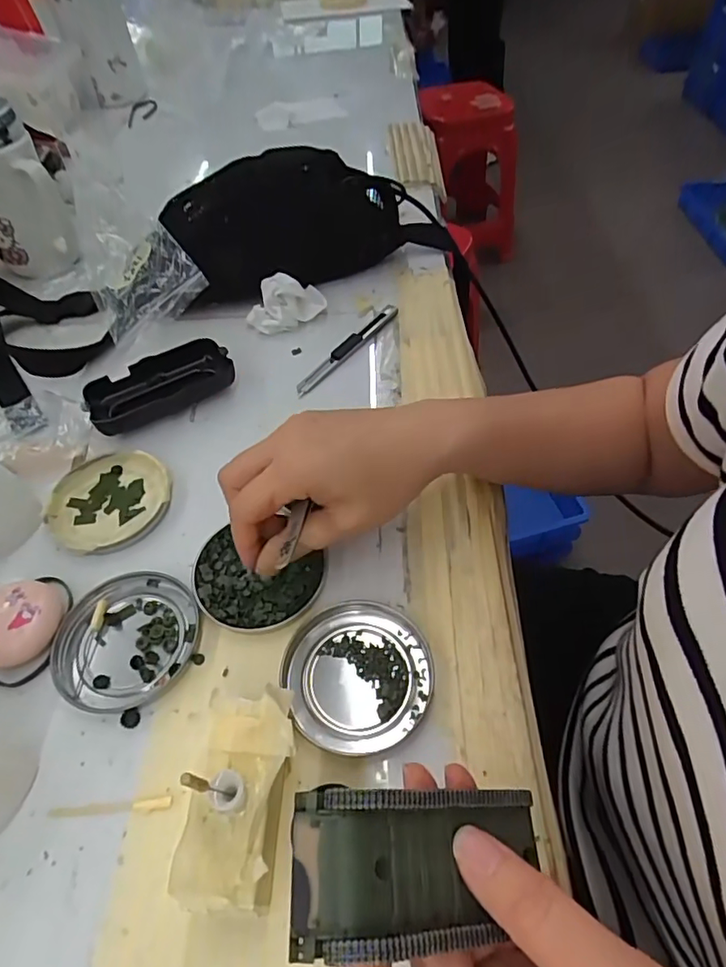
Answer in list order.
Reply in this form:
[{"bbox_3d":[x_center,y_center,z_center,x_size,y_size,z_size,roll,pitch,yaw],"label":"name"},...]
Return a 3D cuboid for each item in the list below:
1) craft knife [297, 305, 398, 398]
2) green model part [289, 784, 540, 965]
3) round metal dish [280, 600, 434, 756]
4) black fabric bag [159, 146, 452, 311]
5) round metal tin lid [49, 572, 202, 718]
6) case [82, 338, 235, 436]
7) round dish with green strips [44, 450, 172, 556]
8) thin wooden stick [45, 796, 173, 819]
[{"bbox_3d":[-0.011,-0.116,0.453,0.015,0.009,0.130,28,59,23],"label":"craft knife"},{"bbox_3d":[0.020,0.128,0.177,0.088,0.022,0.044,13,53,-19],"label":"green model part"},{"bbox_3d":[-0.003,0.103,0.288,0.078,0.012,0.075,-2,52,2],"label":"round metal dish"},{"bbox_3d":[-0.049,-0.257,0.506,0.256,0.096,0.112,-15,53,-8],"label":"black fabric bag"},{"bbox_3d":[-0.134,0.088,0.302,0.073,0.008,0.079,-2,52,2],"label":"round metal tin lid"},{"bbox_3d":[-0.159,-0.077,0.417,0.108,0.025,0.051,-29,56,-18],"label":"case"},{"bbox_3d":[-0.171,0.012,0.361,0.077,0.013,0.080,-2,52,2],"label":"round dish with green strips"},{"bbox_3d":[-0.121,0.155,0.253,0.058,0.004,0.006,-6,52,-1],"label":"thin wooden stick"}]

